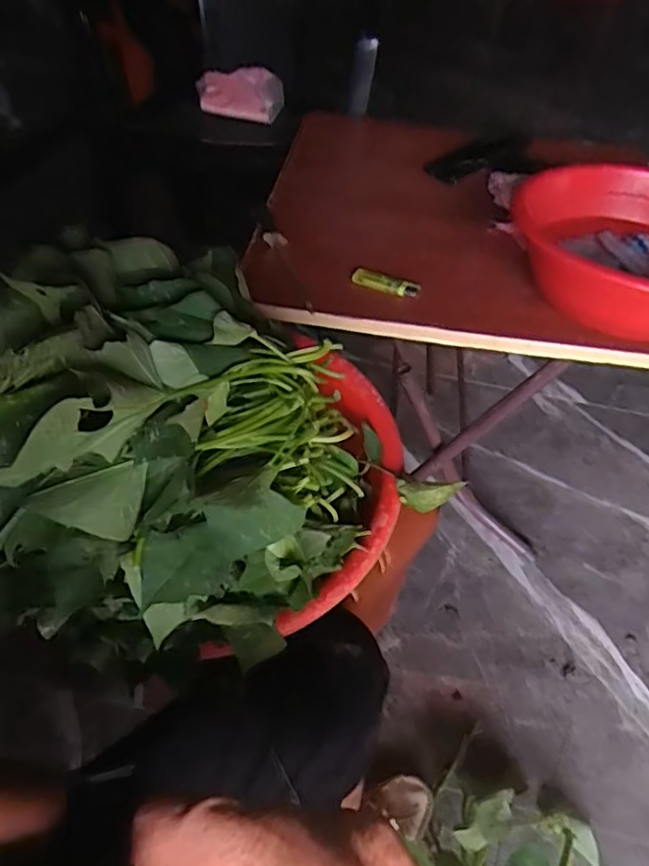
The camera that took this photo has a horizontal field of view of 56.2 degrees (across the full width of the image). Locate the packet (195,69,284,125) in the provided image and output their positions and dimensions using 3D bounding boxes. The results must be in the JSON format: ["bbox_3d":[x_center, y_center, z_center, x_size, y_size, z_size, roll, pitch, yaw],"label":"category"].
[{"bbox_3d":[-0.121,-0.506,0.907,0.142,0.068,0.022,-16,41,-36],"label":"packet"}]

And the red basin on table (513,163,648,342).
[{"bbox_3d":[0.341,-0.208,0.676,0.245,0.083,0.220,9,50,4],"label":"red basin on table"}]

